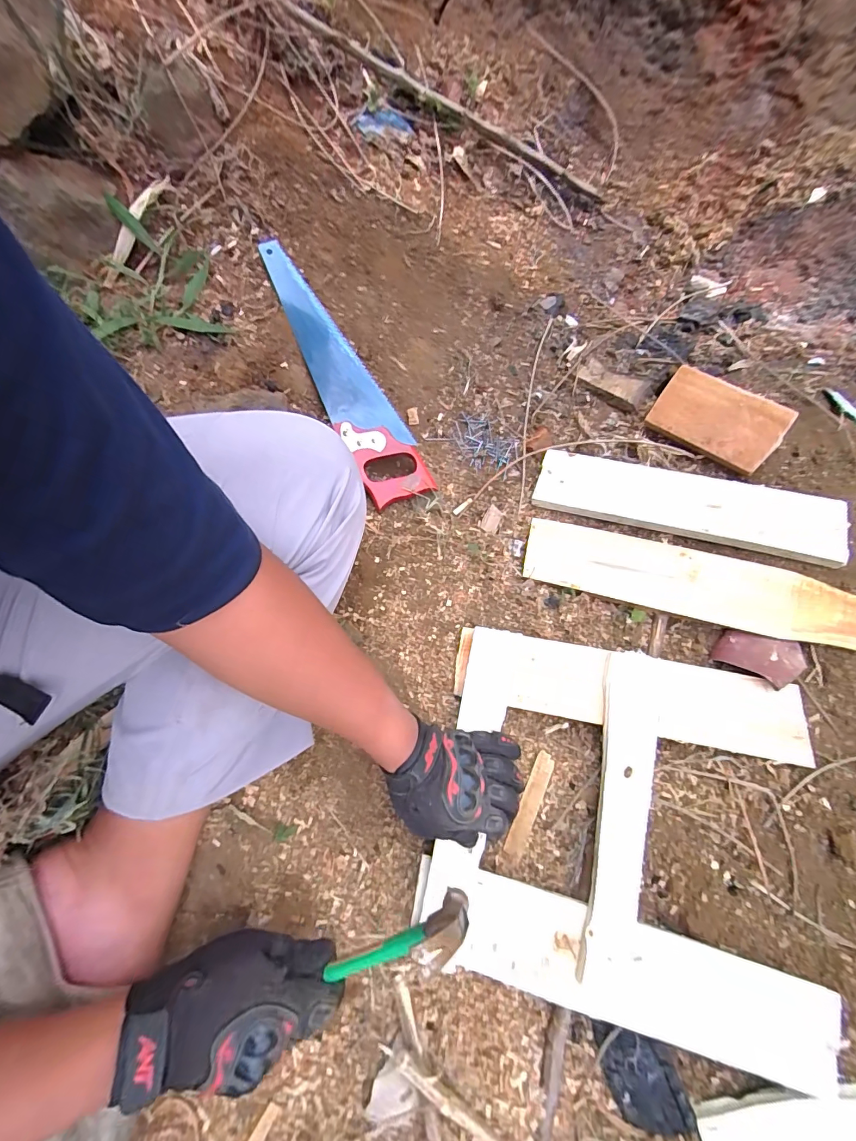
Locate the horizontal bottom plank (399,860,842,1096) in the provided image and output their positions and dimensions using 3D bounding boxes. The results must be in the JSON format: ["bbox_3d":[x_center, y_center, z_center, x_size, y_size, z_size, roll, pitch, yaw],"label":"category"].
[{"bbox_3d":[0.182,0.396,0.430,0.401,0.024,0.087,13,65,8],"label":"horizontal bottom plank"}]

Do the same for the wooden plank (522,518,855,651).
[{"bbox_3d":[0.325,0.014,0.550,0.392,0.013,0.087,14,76,13],"label":"wooden plank"}]

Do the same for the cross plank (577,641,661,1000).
[{"bbox_3d":[0.214,0.257,0.468,0.061,0.016,0.329,13,72,3],"label":"cross plank"}]

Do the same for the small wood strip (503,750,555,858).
[{"bbox_3d":[0.122,0.277,0.513,0.022,0.004,0.117,22,77,14],"label":"small wood strip"}]

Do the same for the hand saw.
[{"bbox_3d":[-0.126,-0.277,0.598,0.084,0.016,0.409,-29,85,-9],"label":"hand saw"}]

